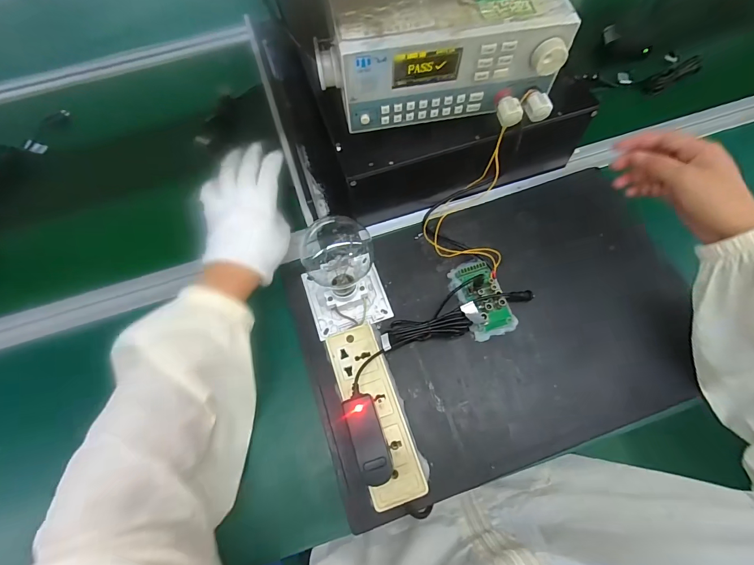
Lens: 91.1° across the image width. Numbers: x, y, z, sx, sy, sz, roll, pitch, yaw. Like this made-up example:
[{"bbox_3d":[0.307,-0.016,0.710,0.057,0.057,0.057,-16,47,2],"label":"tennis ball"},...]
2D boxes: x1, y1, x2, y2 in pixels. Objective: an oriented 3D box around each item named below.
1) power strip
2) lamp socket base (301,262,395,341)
[{"bbox_3d":[-0.002,0.129,0.374,0.052,0.036,0.166,-19,66,-6],"label":"power strip"},{"bbox_3d":[-0.035,0.014,0.426,0.089,0.029,0.081,-17,66,-5],"label":"lamp socket base"}]

